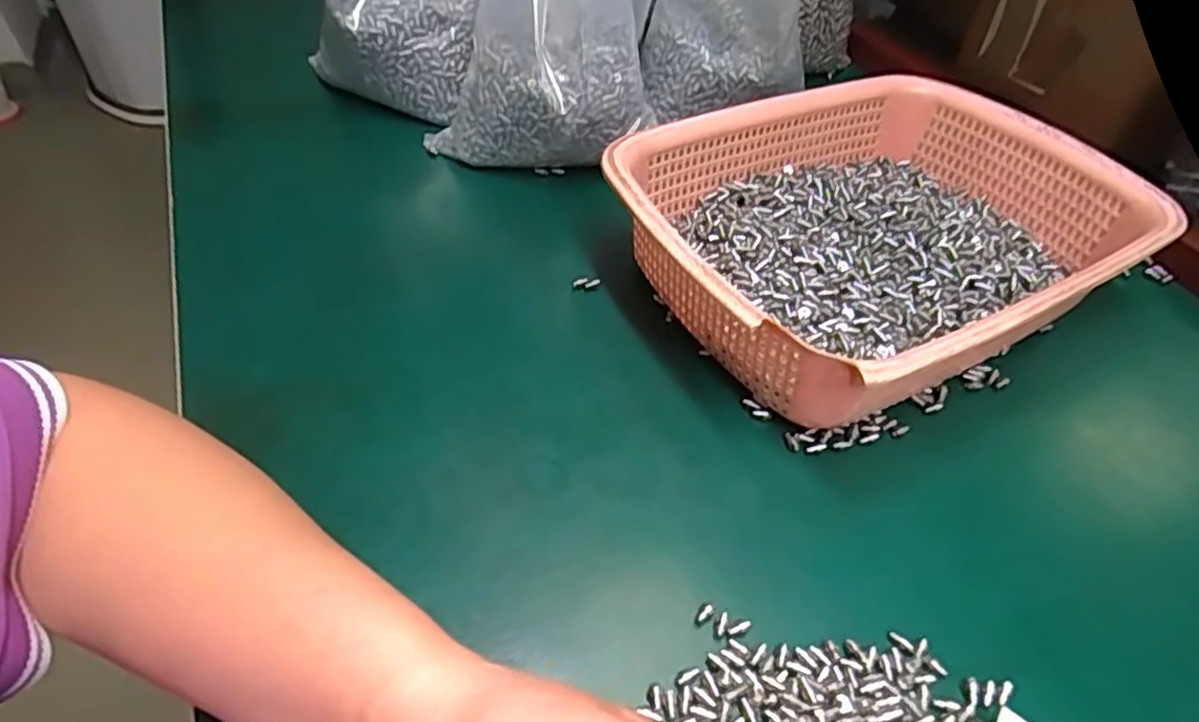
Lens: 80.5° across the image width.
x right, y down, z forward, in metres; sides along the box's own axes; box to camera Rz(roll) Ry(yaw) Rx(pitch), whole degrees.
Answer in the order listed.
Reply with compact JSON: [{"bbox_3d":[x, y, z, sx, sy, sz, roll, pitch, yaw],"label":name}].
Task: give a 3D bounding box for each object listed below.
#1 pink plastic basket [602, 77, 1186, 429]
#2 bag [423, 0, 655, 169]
[{"bbox_3d":[0.161,-0.070,0.424,0.289,0.082,0.210,-20,52,-24],"label":"pink plastic basket"},{"bbox_3d":[-0.033,-0.237,0.445,0.140,0.223,0.089,17,46,9],"label":"bag"}]

